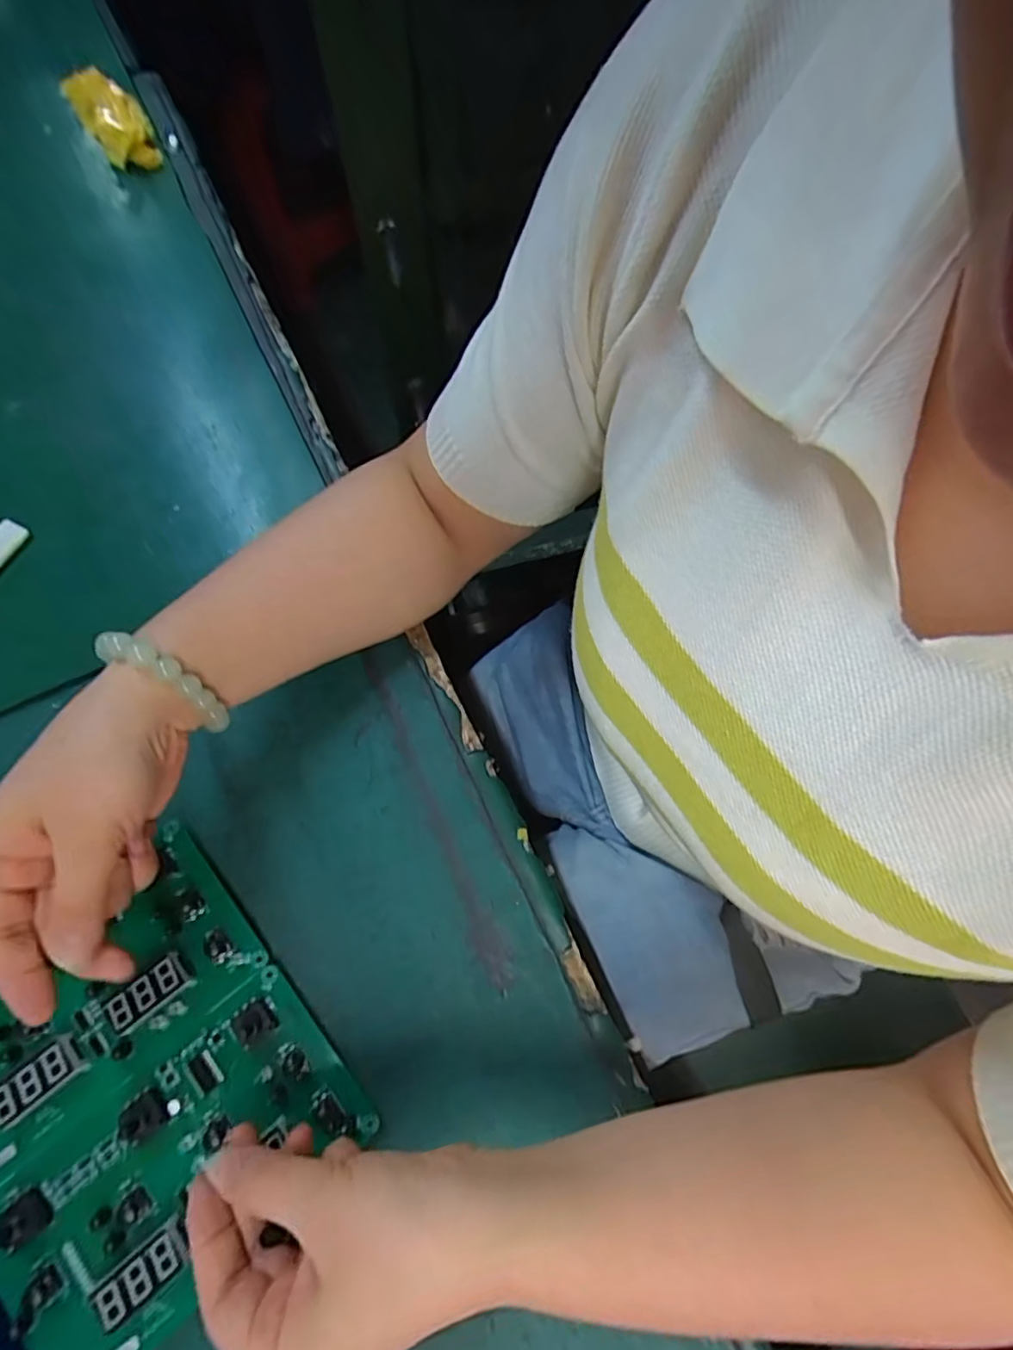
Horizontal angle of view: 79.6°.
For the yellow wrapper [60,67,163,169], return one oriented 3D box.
[{"bbox_3d":[-0.333,-0.473,0.515,0.051,0.038,0.067,-32,77,-11],"label":"yellow wrapper"}]

